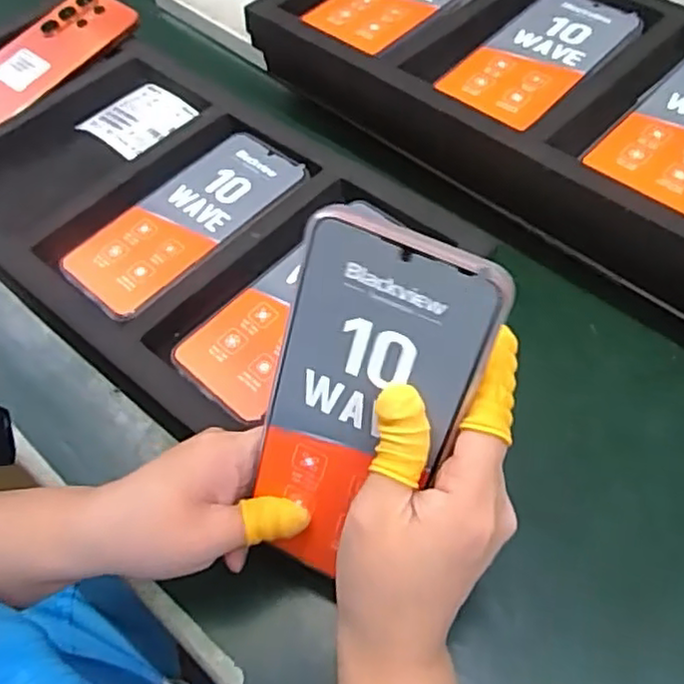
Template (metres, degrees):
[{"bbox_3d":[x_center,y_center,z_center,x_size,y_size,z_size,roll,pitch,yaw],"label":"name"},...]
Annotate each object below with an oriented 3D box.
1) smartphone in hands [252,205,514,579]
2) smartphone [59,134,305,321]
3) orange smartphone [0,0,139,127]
[{"bbox_3d":[0.005,0.031,0.283,0.076,0.165,0.008,25,32,12],"label":"smartphone in hands"},{"bbox_3d":[-0.107,-0.084,0.474,0.075,0.012,0.170,38,64,24],"label":"smartphone"},{"bbox_3d":[-0.258,-0.240,0.578,0.079,0.007,0.170,36,75,16],"label":"orange smartphone"}]

